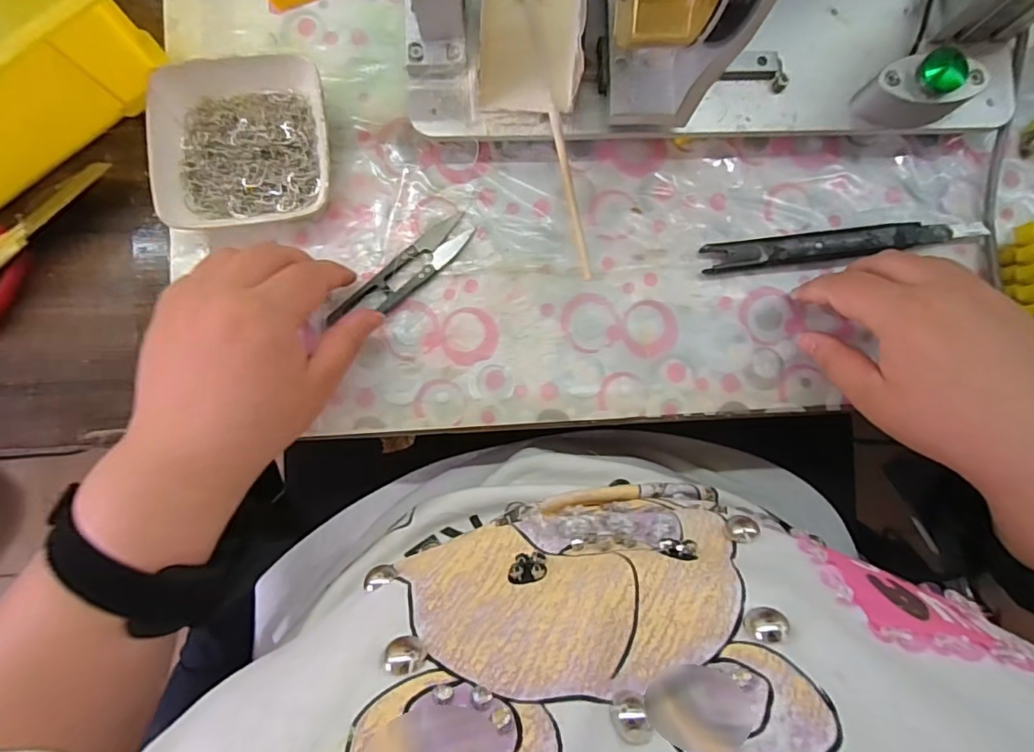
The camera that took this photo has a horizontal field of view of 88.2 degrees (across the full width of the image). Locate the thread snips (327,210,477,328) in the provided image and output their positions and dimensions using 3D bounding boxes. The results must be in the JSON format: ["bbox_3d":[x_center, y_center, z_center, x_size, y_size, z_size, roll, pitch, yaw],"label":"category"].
[{"bbox_3d":[-0.067,-0.059,0.314,0.097,0.004,0.023,-37,88,-6],"label":"thread snips"}]

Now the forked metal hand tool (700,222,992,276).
[{"bbox_3d":[0.193,-0.077,0.312,0.163,0.019,0.018,-5,87,-1],"label":"forked metal hand tool"}]

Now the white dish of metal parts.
[{"bbox_3d":[-0.157,-0.134,0.307,0.095,0.023,0.089,-10,87,-1],"label":"white dish of metal parts"}]

